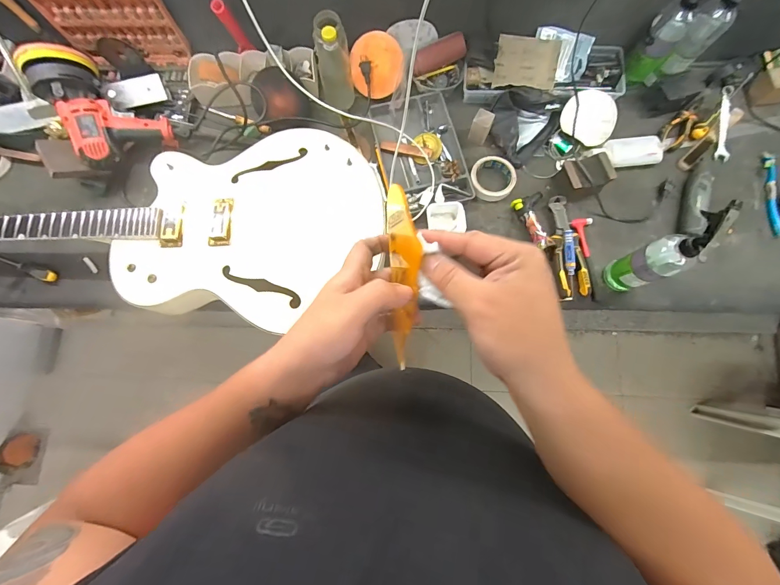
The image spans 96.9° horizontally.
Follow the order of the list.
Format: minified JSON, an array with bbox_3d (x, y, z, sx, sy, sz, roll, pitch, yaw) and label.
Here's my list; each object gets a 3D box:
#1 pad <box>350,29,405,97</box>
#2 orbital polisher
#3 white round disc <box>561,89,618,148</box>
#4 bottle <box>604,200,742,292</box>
[{"bbox_3d":[-0.027,-0.509,0.775,0.113,0.020,0.123,-5,117,-9],"label":"pad"},{"bbox_3d":[-0.594,-0.371,0.699,0.174,0.155,0.199,-41,80,-7],"label":"orbital polisher"},{"bbox_3d":[0.436,-0.381,0.752,0.111,0.018,0.099,24,108,0],"label":"white round disc"},{"bbox_3d":[0.477,-0.064,0.601,0.082,0.225,0.073,-17,78,-3],"label":"bottle"}]

